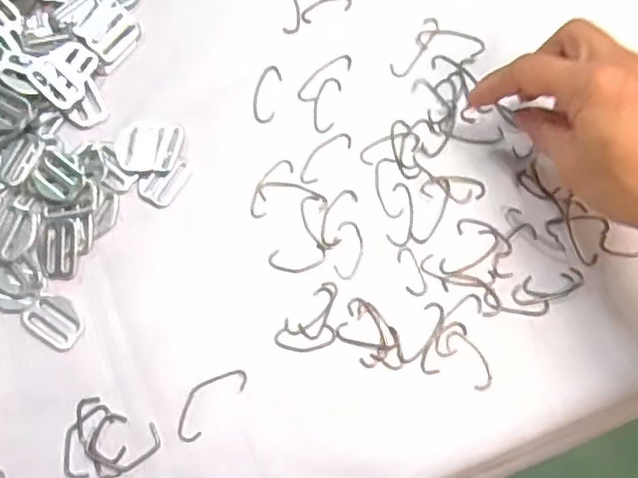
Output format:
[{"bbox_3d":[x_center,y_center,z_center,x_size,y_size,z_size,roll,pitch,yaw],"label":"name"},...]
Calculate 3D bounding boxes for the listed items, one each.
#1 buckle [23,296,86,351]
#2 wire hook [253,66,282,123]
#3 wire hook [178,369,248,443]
[{"bbox_3d":[-0.142,0.044,0.365,0.032,0.004,0.023,35,78,10],"label":"buckle"},{"bbox_3d":[-0.031,-0.087,0.401,0.015,0.004,0.037,11,75,4],"label":"wire hook"},{"bbox_3d":[-0.058,0.084,0.350,0.020,0.004,0.046,42,79,11],"label":"wire hook"}]

